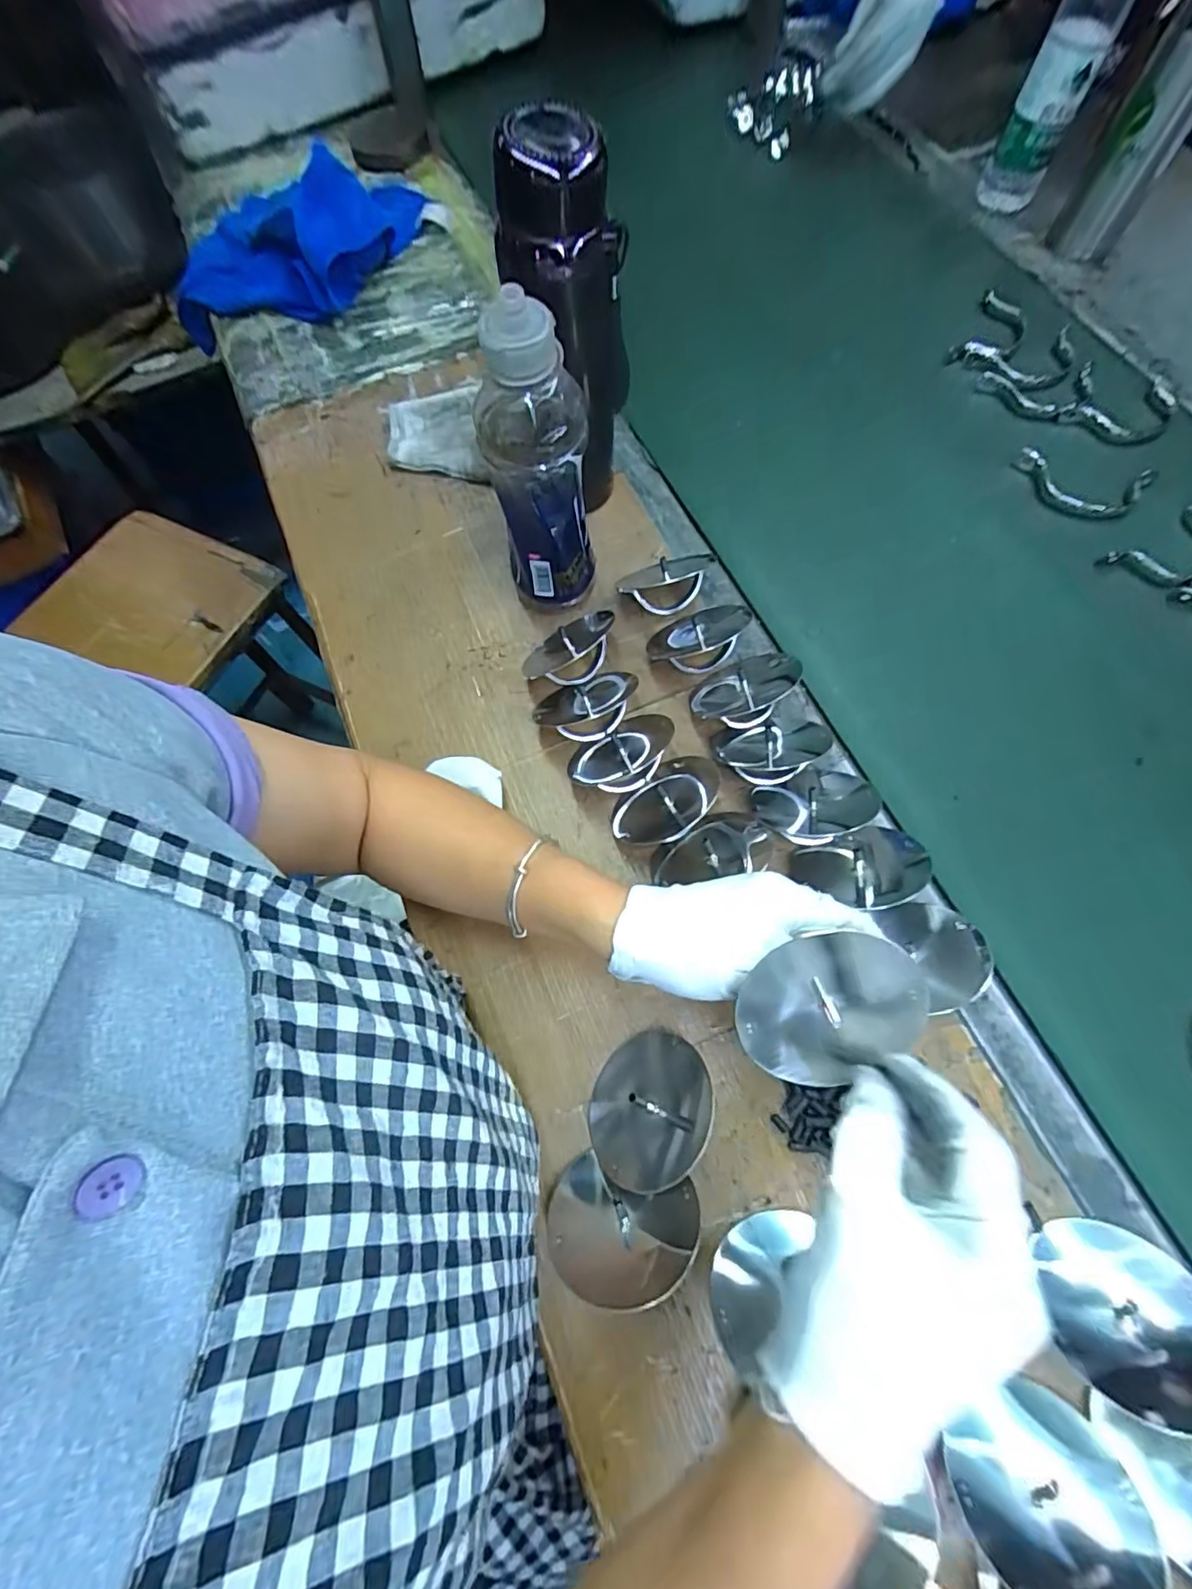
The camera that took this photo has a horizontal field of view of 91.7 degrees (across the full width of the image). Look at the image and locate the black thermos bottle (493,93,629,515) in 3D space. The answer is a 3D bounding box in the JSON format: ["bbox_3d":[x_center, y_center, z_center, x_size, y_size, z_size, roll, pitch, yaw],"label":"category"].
[{"bbox_3d":[-0.020,-0.331,0.434,0.075,0.235,0.060,29,73,13],"label":"black thermos bottle"}]

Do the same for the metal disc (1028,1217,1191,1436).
[{"bbox_3d":[0.282,0.272,0.302,0.081,0.012,0.079,-3,48,3],"label":"metal disc"}]

